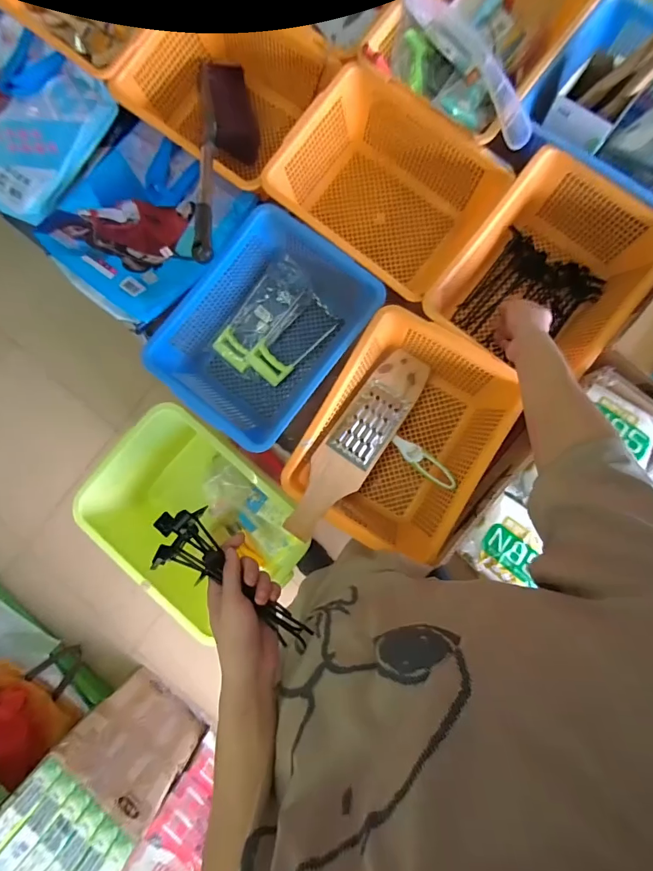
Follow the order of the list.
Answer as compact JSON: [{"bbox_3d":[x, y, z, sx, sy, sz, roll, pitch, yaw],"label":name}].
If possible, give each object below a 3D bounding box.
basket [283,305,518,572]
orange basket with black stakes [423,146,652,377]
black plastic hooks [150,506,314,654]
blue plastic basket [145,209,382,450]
[{"bbox_3d":[0.125,0.012,0.721,0.284,0.153,0.392,29,89,5],"label":"basket"},{"bbox_3d":[0.384,-0.270,0.725,0.274,0.136,0.353,39,90,5],"label":"orange basket with black stakes"},{"bbox_3d":[-0.112,0.167,0.472,0.227,0.082,0.055,36,90,8],"label":"black plastic hooks"},{"bbox_3d":[-0.108,-0.191,0.754,0.284,0.147,0.366,35,90,5],"label":"blue plastic basket"}]

